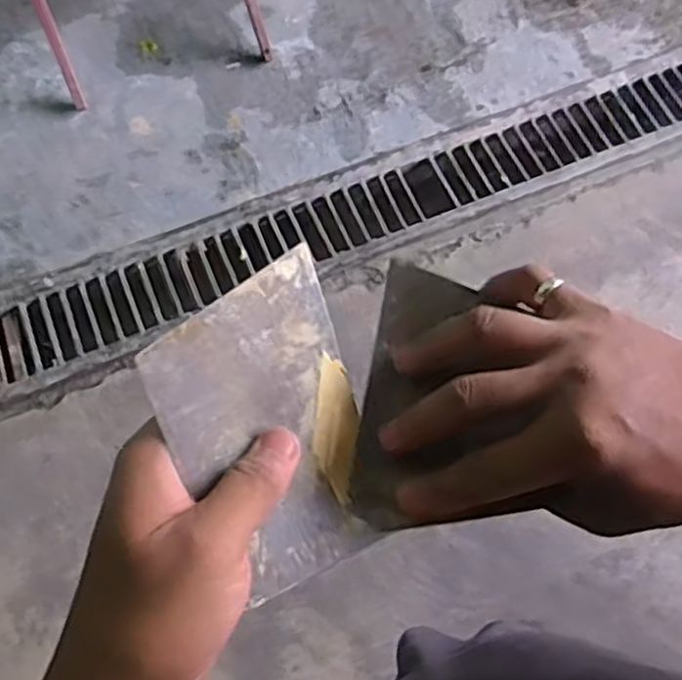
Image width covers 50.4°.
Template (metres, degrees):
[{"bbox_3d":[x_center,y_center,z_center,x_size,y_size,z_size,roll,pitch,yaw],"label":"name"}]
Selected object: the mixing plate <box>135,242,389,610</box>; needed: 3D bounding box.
[{"bbox_3d":[-0.026,0.038,0.316,0.094,0.007,0.130,-30,104,-40],"label":"mixing plate"}]

